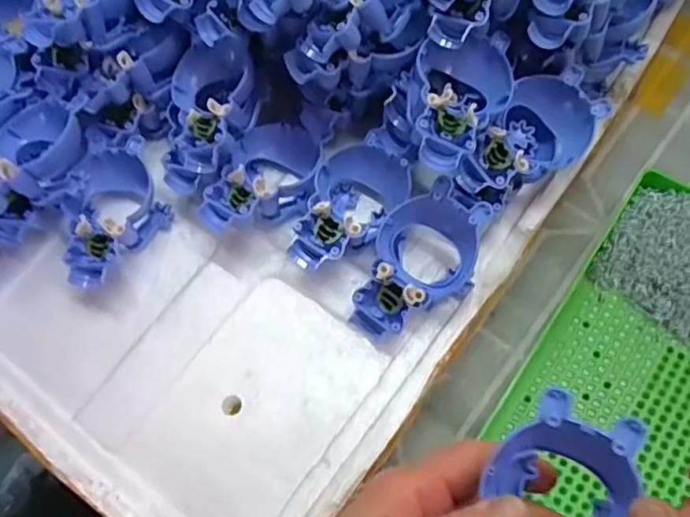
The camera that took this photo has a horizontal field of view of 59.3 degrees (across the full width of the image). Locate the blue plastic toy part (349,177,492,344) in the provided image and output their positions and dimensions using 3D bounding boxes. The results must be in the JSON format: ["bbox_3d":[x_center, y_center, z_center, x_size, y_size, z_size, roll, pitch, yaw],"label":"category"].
[{"bbox_3d":[0.049,0.005,0.375,0.059,0.034,0.097,19,88,18],"label":"blue plastic toy part"}]

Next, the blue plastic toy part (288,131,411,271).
[{"bbox_3d":[0.007,-0.030,0.395,0.060,0.032,0.097,19,68,13],"label":"blue plastic toy part"}]

